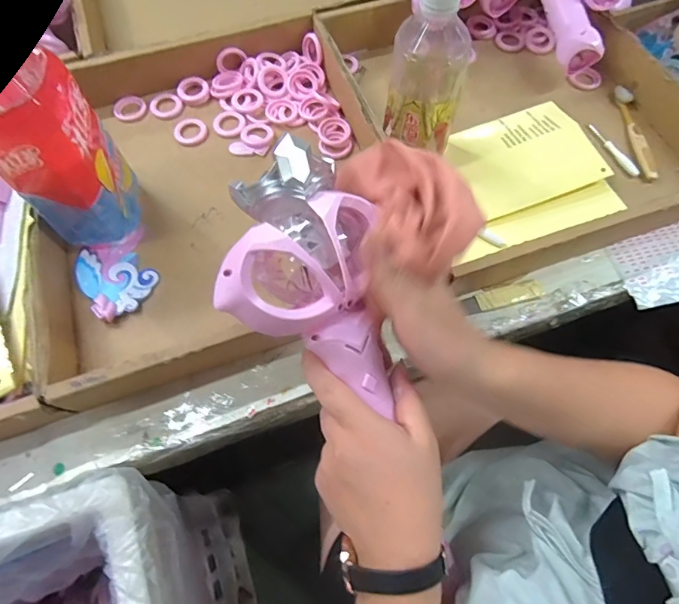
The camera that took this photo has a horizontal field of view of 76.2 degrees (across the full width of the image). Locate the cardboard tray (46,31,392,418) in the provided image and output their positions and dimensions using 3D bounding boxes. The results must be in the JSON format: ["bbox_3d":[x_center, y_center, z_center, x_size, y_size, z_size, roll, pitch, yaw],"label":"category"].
[{"bbox_3d":[-0.125,-0.119,0.445,0.340,0.056,0.365,-18,68,-8],"label":"cardboard tray"}]

